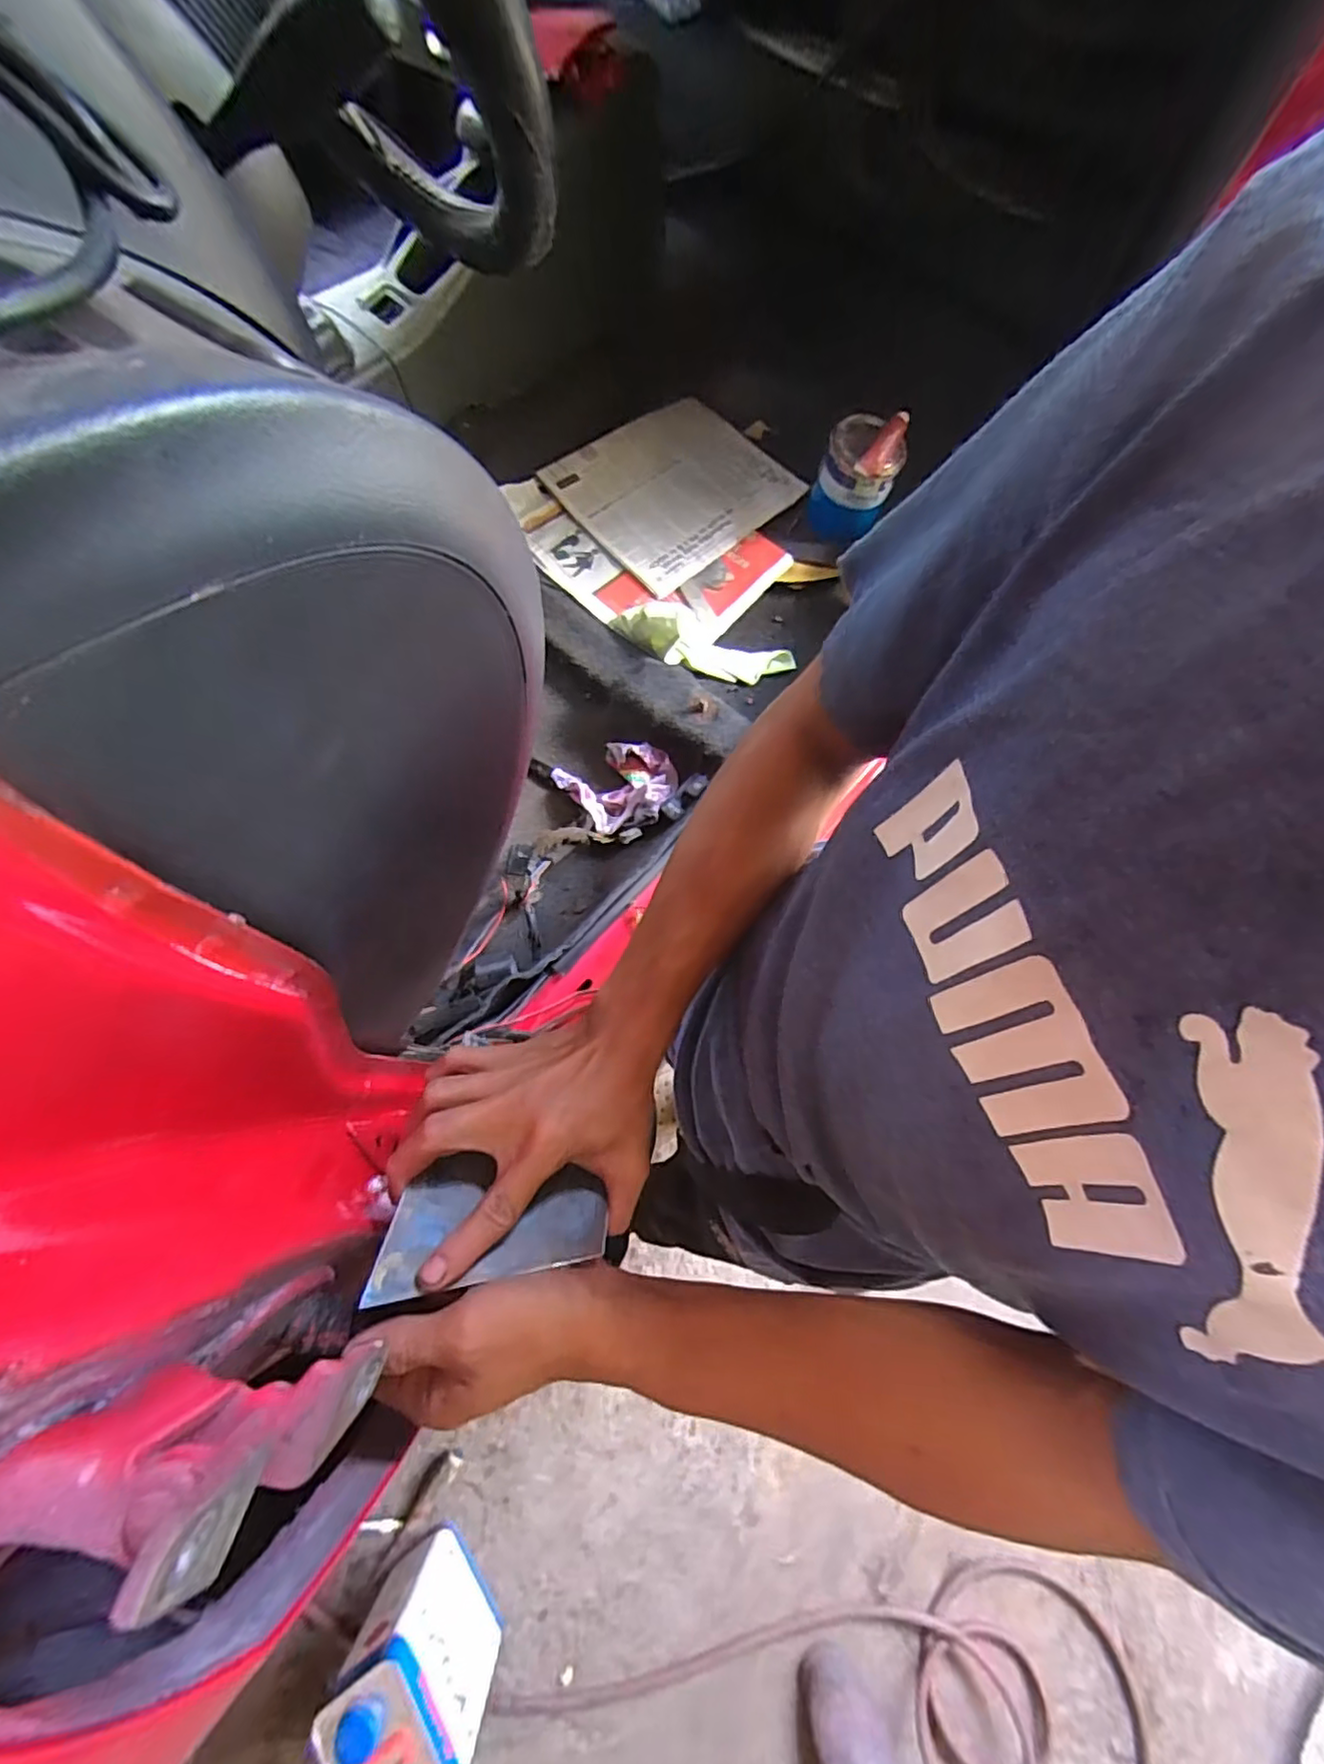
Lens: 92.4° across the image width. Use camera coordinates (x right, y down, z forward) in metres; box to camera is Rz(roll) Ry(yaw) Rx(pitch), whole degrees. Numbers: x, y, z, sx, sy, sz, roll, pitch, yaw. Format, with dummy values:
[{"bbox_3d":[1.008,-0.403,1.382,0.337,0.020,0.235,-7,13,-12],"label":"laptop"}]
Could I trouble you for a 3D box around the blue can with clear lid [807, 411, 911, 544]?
[{"bbox_3d":[0.279,-0.583,0.915,0.109,0.130,0.094,23,71,5],"label":"blue can with clear lid"}]

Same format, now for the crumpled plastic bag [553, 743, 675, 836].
[{"bbox_3d":[-0.048,-0.124,0.794,0.122,0.032,0.143,-41,63,-2],"label":"crumpled plastic bag"}]

